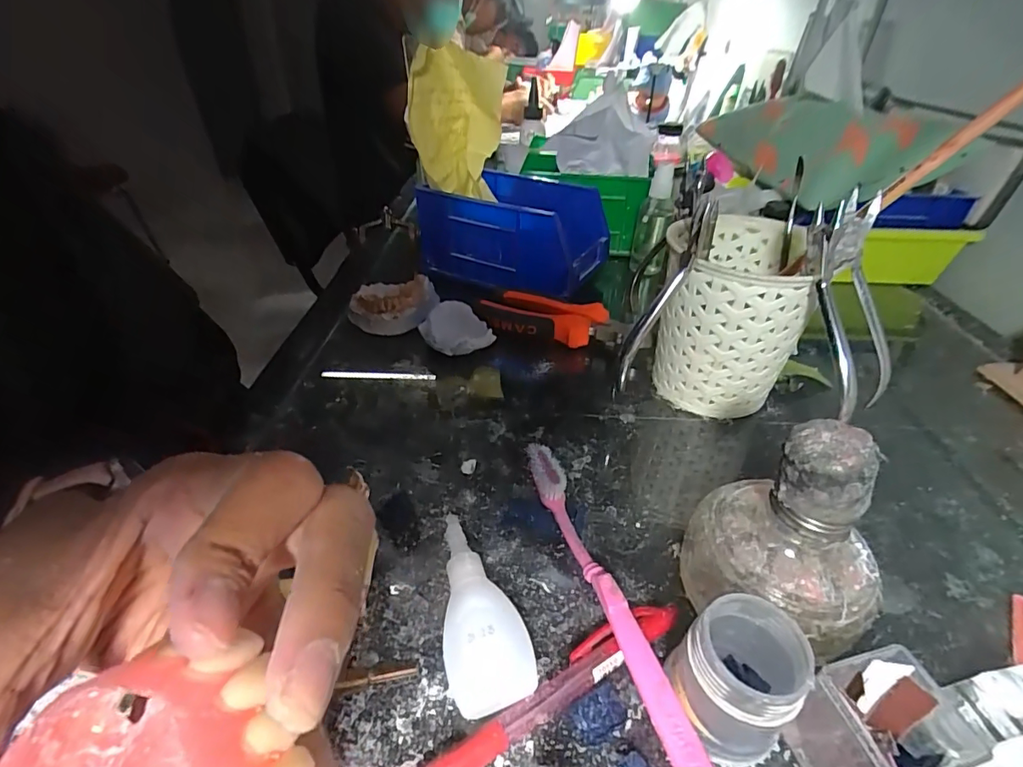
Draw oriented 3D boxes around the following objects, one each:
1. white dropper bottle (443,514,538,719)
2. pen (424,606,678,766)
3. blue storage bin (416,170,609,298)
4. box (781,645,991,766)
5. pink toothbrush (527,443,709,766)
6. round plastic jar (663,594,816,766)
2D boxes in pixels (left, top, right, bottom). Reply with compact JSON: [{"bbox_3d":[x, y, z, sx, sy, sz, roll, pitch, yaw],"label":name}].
[{"bbox_3d":[-0.016,0.097,0.219,0.034,0.023,0.085,-8,38,-12],"label":"white dropper bottle"},{"bbox_3d":[0.015,0.125,0.193,0.133,0.011,0.014,-20,42,-25],"label":"pen"},{"bbox_3d":[0.004,-0.161,0.489,0.172,0.071,0.112,20,41,23],"label":"blue storage bin"},{"bbox_3d":[0.123,0.122,0.167,0.040,0.053,0.034,-12,39,-16],"label":"box"},{"bbox_3d":[0.044,0.101,0.217,0.015,0.021,0.191,-10,39,-14],"label":"pink toothbrush"},{"bbox_3d":[0.087,0.109,0.183,0.047,0.051,0.039,-26,45,-31],"label":"round plastic jar"}]

